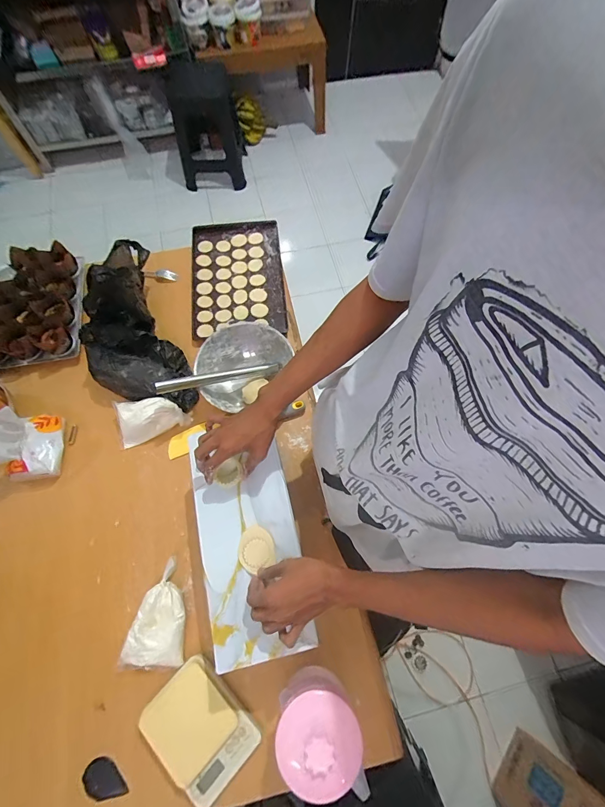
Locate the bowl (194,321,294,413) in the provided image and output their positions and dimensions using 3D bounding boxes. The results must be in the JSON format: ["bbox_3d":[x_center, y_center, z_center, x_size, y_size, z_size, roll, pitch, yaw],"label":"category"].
[{"bbox_3d":[-0.144,-0.084,0.793,0.178,0.070,0.217,22,70,7],"label":"bowl"}]

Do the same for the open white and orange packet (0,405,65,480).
[{"bbox_3d":[-0.564,0.080,0.703,0.098,0.140,0.143,14,70,5],"label":"open white and orange packet"}]

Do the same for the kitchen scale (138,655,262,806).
[{"bbox_3d":[-0.174,0.550,0.589,0.174,0.041,0.132,43,74,14],"label":"kitchen scale"}]

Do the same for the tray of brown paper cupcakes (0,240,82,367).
[{"bbox_3d":[-0.710,-0.236,0.836,0.297,0.076,0.296,-9,70,-4],"label":"tray of brown paper cupcakes"}]

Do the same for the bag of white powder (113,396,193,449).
[{"bbox_3d":[-0.332,0.030,0.767,0.155,0.059,0.092,-13,70,-5],"label":"bag of white powder"}]

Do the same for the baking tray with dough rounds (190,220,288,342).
[{"bbox_3d":[-0.175,-0.334,0.929,0.241,0.033,0.373,-5,69,-3],"label":"baking tray with dough rounds"}]

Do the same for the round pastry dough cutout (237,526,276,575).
[{"bbox_3d":[-0.078,0.239,0.570,0.061,0.007,0.065,0,69,-1],"label":"round pastry dough cutout"}]

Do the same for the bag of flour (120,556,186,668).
[{"bbox_3d":[-0.272,0.391,0.647,0.103,0.031,0.172,-1,69,-1],"label":"bag of flour"}]

